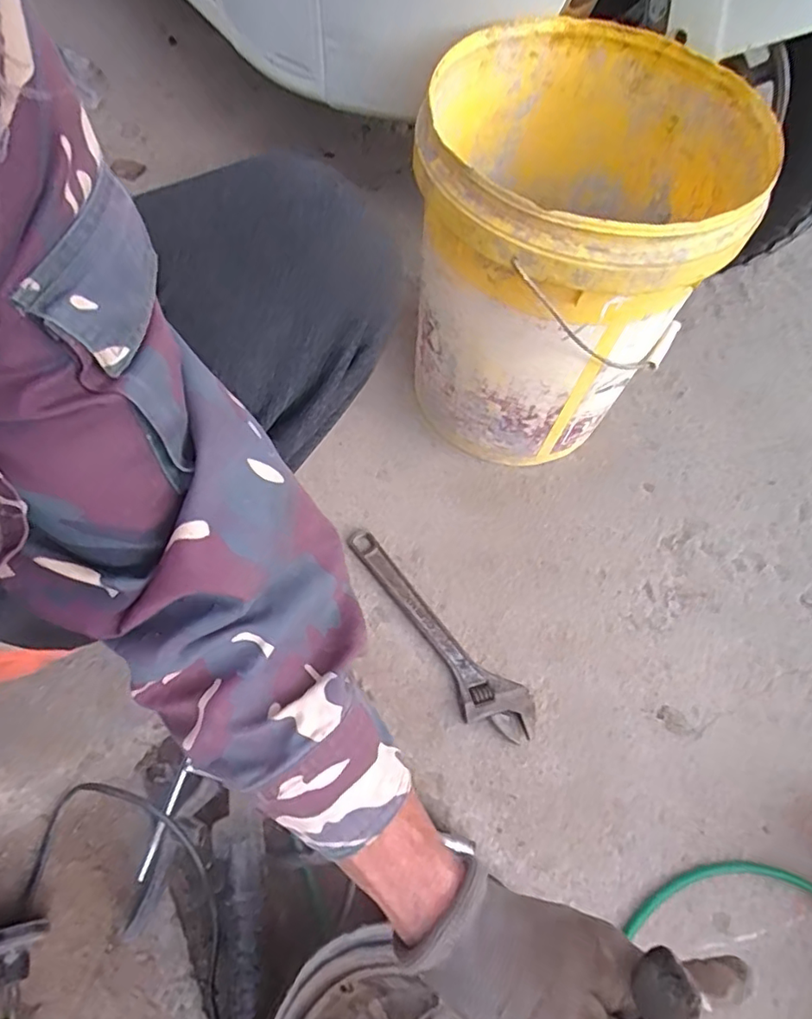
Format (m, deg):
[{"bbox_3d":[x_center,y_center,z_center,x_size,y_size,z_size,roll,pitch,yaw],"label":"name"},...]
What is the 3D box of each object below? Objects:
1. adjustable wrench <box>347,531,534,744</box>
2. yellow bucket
[{"bbox_3d":[0.029,0.135,0.641,0.060,0.016,0.284,-36,70,-18],"label":"adjustable wrench"},{"bbox_3d":[0.148,-0.251,0.636,0.270,0.390,0.295,2,62,-4],"label":"yellow bucket"}]

